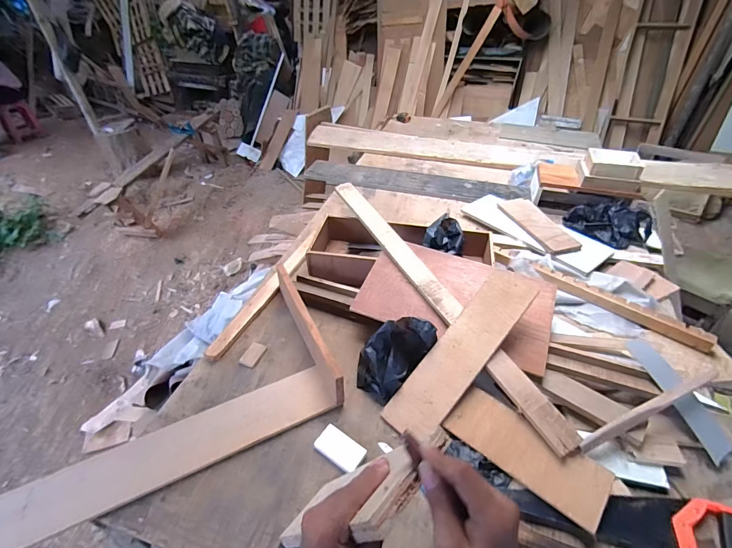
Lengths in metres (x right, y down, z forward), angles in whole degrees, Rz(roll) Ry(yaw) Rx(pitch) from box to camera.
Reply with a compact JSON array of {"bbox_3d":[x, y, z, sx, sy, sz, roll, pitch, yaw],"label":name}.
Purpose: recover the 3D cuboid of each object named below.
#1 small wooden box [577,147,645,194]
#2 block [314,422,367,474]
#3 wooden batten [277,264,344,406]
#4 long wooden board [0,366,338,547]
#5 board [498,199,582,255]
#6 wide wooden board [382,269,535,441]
[{"bbox_3d":[0.914,-0.391,1.399,0.198,0.108,0.148,11,38,16],"label":"small wooden box"},{"bbox_3d":[-0.053,0.362,0.771,0.104,0.010,0.061,26,47,27],"label":"block"},{"bbox_3d":[-0.156,0.131,0.959,0.029,0.117,0.435,-17,39,-20],"label":"wooden batten"},{"bbox_3d":[-0.416,0.371,0.747,0.730,0.019,0.118,-19,44,-21],"label":"long wooden board"},{"bbox_3d":[0.611,-0.183,1.332,0.122,0.017,0.326,-10,38,-12],"label":"board"},{"bbox_3d":[0.224,0.175,0.855,0.117,0.020,0.453,34,75,33],"label":"wide wooden board"}]

